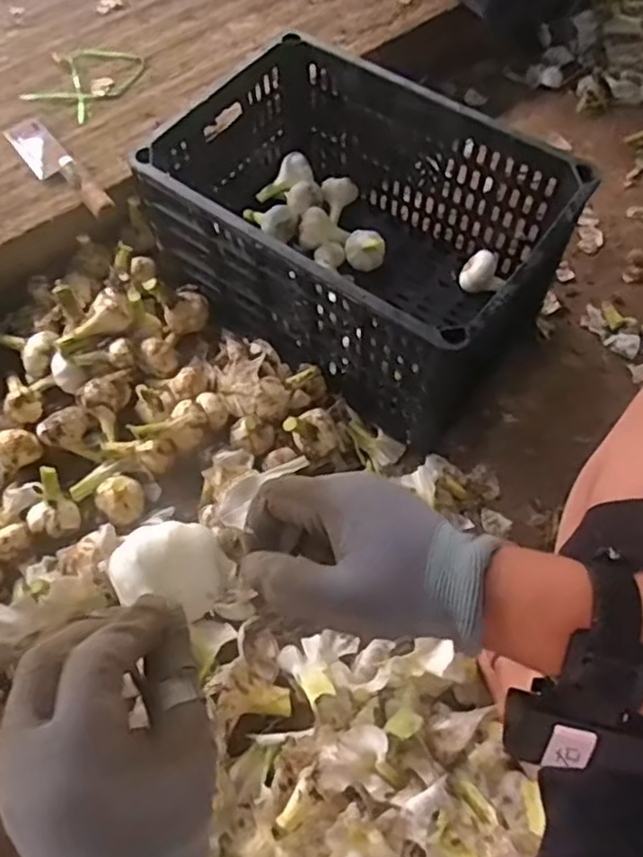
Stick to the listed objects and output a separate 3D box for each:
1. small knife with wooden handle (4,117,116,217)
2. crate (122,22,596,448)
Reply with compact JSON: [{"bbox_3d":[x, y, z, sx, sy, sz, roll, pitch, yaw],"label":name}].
[{"bbox_3d":[-0.348,-0.347,0.877,0.053,0.020,0.247,-36,58,-17],"label":"small knife with wooden handle"},{"bbox_3d":[0.040,-0.241,0.813,0.444,0.231,0.298,35,68,13],"label":"crate"}]

